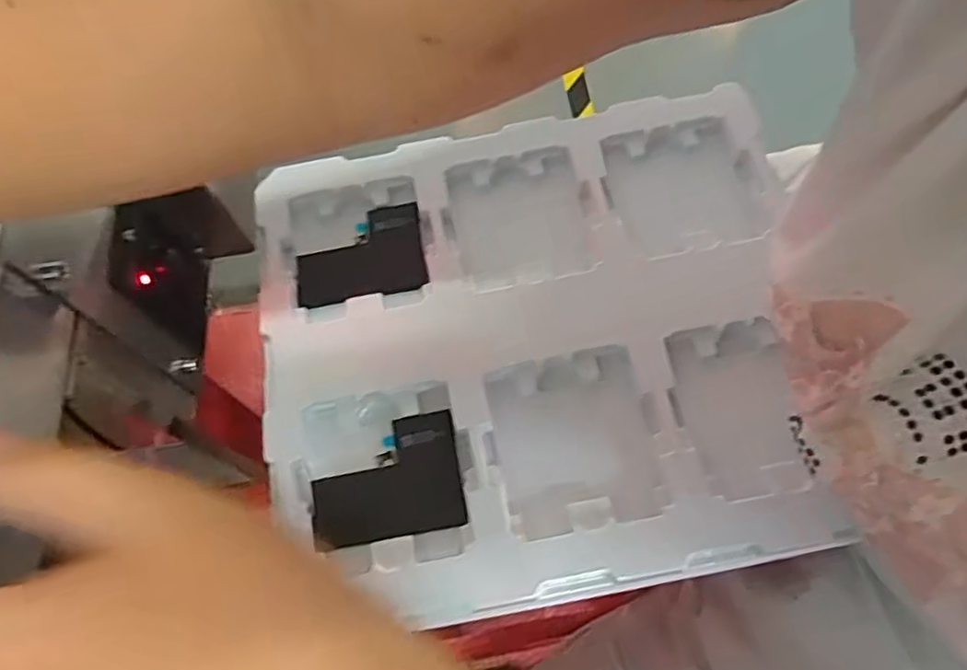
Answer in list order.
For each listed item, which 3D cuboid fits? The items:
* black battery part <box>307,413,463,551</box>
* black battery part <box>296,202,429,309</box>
[{"bbox_3d":[-0.051,0.075,0.335,0.076,0.004,0.060,-11,66,-2],"label":"black battery part"},{"bbox_3d":[-0.076,-0.050,0.394,0.077,0.004,0.061,-10,66,-1],"label":"black battery part"}]

